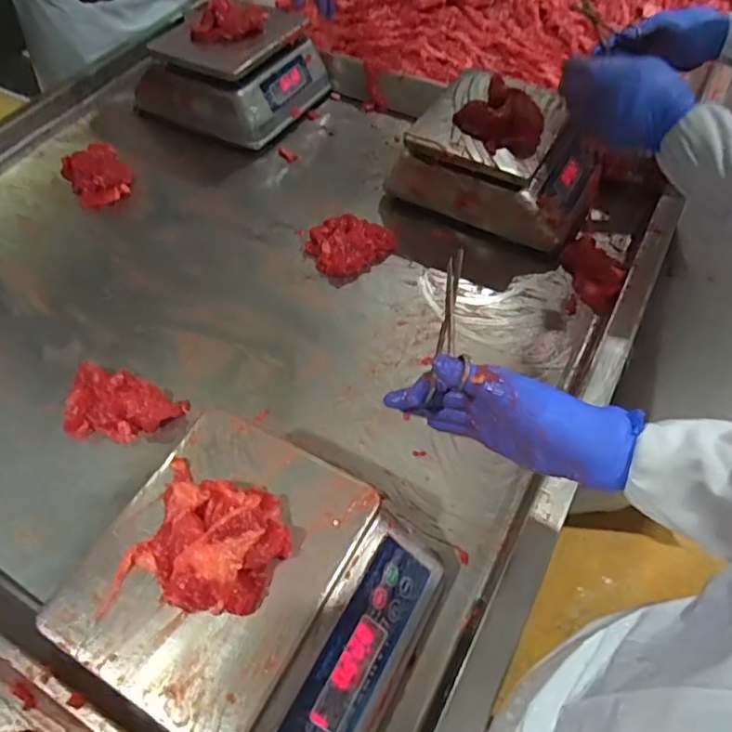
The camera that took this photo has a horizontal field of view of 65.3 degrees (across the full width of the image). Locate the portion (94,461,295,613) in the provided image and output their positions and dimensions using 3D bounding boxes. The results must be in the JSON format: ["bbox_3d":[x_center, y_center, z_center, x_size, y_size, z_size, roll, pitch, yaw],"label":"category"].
[{"bbox_3d":[-0.125,0.132,0.446,0.121,0.043,0.107,14,56,12],"label":"portion"}]

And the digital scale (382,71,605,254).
[{"bbox_3d":[0.202,-0.308,0.848,0.268,0.117,0.211,25,59,18],"label":"digital scale"}]

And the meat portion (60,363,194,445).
[{"bbox_3d":[-0.286,0.044,0.670,0.137,0.034,0.086,10,55,9],"label":"meat portion"}]

